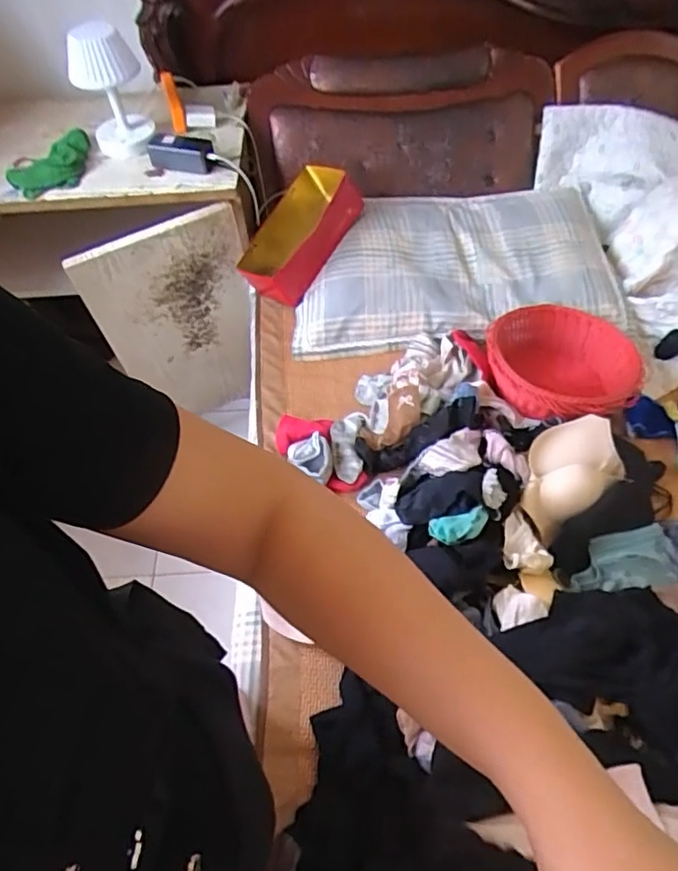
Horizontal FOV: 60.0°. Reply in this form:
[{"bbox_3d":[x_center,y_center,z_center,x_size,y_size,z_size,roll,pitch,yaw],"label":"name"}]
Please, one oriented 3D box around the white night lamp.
[{"bbox_3d":[-0.466,-0.713,1.209,0.144,0.232,0.156,-19,56,-11],"label":"white night lamp"}]

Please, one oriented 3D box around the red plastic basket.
[{"bbox_3d":[0.421,-0.119,1.132,0.277,0.140,0.273,18,57,15],"label":"red plastic basket"}]

